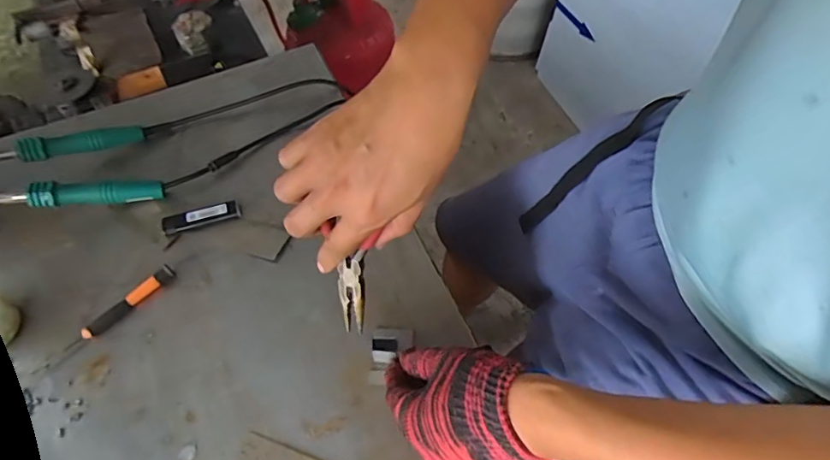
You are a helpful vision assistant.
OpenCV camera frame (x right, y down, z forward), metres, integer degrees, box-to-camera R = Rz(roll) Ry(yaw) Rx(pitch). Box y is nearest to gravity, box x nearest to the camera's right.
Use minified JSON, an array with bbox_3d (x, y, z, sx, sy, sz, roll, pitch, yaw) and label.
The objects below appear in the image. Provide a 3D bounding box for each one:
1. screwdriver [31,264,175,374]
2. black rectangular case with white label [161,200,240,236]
[{"bbox_3d":[-0.300,0.084,0.493,0.018,0.012,0.143,38,67,25],"label":"screwdriver"},{"bbox_3d":[-0.234,-0.014,0.556,0.080,0.013,0.023,-18,57,-7],"label":"black rectangular case with white label"}]

